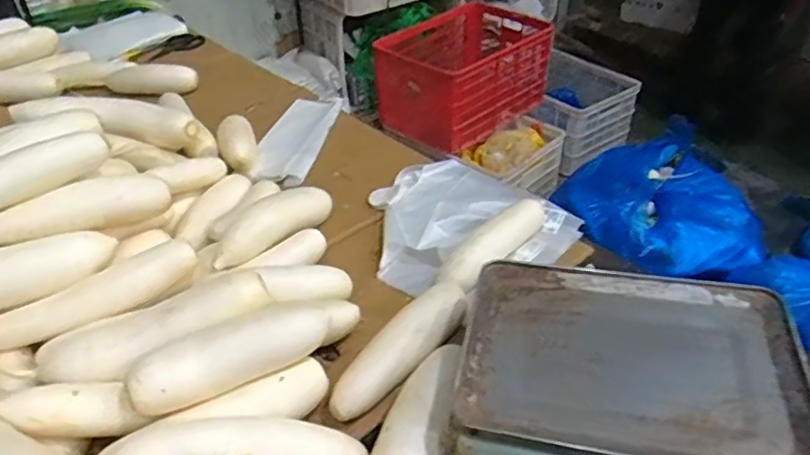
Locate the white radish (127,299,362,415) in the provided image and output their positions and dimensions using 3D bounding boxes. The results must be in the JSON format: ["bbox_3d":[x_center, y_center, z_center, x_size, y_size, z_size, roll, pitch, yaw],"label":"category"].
[{"bbox_3d":[-0.165,0.142,0.706,0.285,0.089,0.062,-27,44,-29],"label":"white radish"}]

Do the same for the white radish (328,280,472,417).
[{"bbox_3d":[-0.001,0.146,0.766,0.055,0.046,0.231,27,46,32],"label":"white radish"}]

